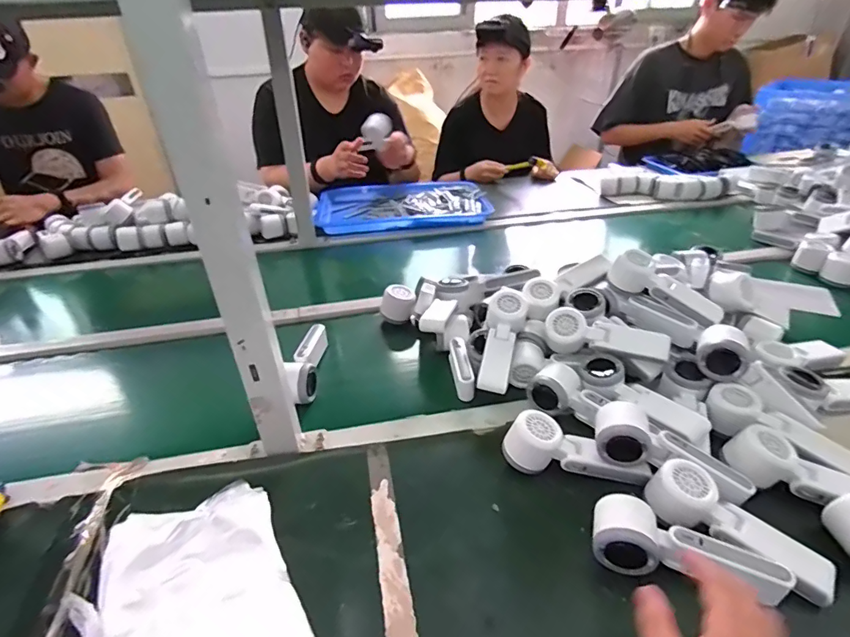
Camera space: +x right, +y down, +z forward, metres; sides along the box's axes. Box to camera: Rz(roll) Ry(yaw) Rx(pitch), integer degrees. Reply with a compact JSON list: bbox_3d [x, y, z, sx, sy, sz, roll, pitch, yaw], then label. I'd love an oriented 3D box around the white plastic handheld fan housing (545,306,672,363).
[{"bbox_3d":[0.258,0.027,0.664,0.163,0.054,0.046,7,35,14],"label":"white plastic handheld fan housing"}]

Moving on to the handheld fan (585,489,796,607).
[{"bbox_3d":[0.248,0.231,0.444,0.164,0.051,0.062,13,38,22],"label":"handheld fan"}]

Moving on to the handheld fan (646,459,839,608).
[{"bbox_3d":[0.311,0.215,0.469,0.166,0.049,0.065,31,45,18],"label":"handheld fan"}]

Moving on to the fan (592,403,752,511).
[{"bbox_3d":[0.276,0.150,0.524,0.166,0.051,0.070,25,41,14],"label":"fan"}]

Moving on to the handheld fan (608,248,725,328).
[{"bbox_3d":[0.361,-0.052,0.685,0.063,0.065,0.165,-25,40,-30],"label":"handheld fan"}]

